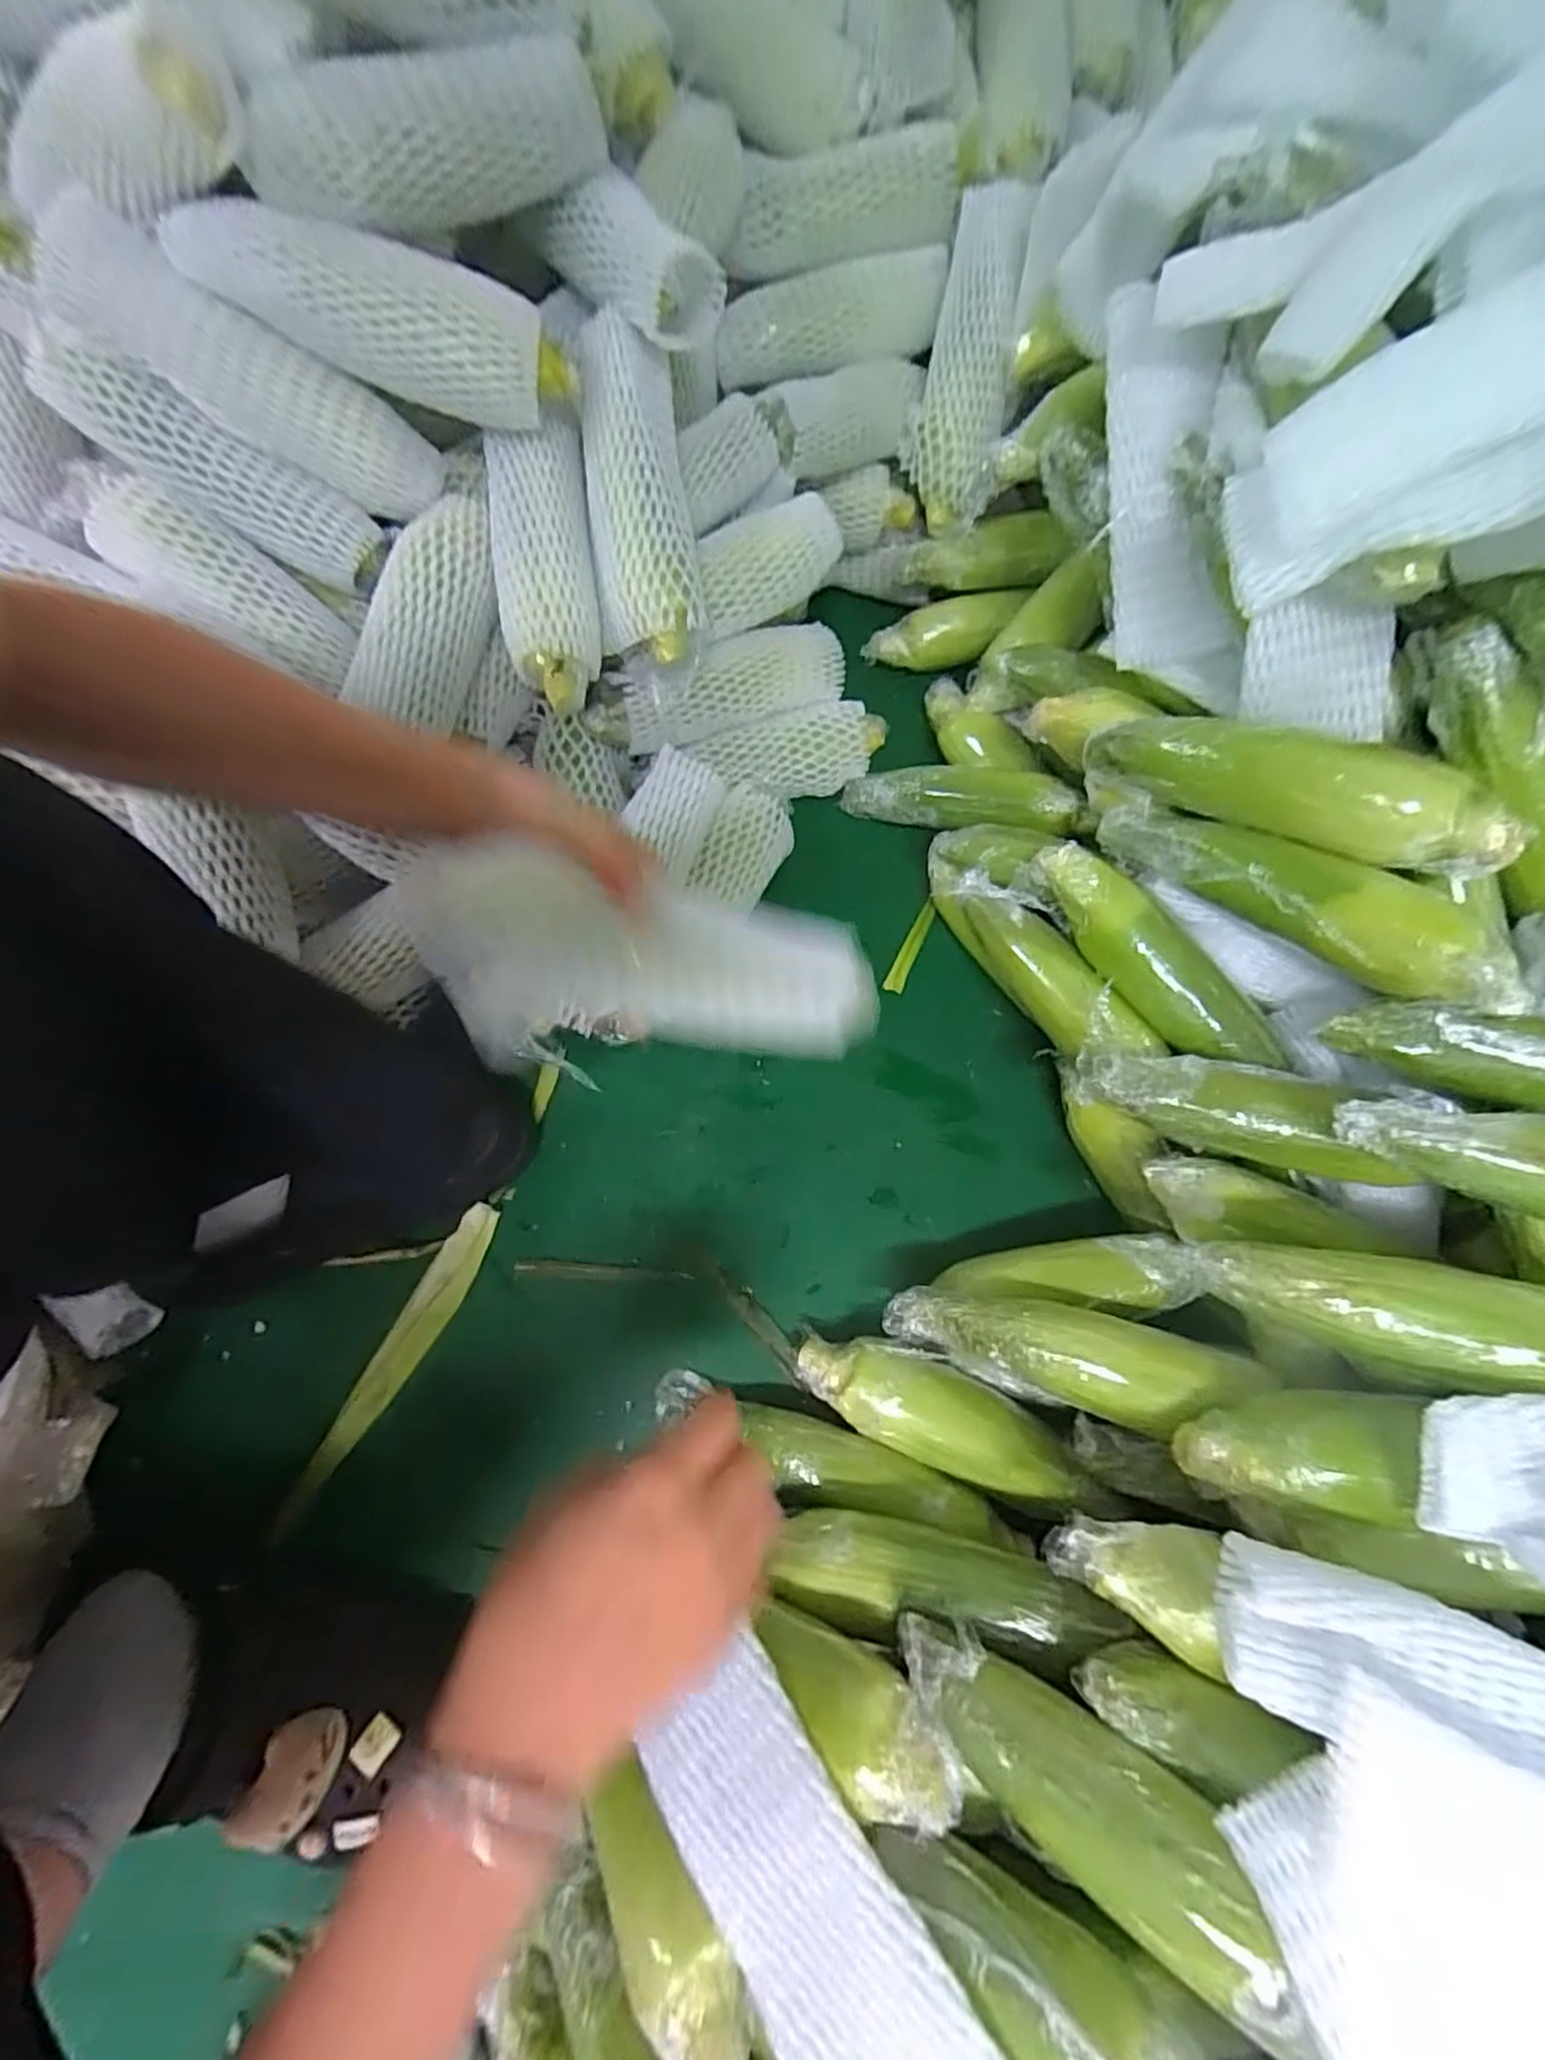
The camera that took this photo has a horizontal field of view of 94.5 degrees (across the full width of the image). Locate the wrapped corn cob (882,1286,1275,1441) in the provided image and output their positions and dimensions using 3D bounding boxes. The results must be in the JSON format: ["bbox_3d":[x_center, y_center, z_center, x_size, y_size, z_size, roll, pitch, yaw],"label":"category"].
[{"bbox_3d":[0.185,0.205,0.448,0.221,0.067,0.060,6,69,17],"label":"wrapped corn cob"}]

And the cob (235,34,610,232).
[{"bbox_3d":[-0.200,-0.518,0.419,0.200,0.055,0.053,-14,72,-7],"label":"cob"}]

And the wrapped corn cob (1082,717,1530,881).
[{"bbox_3d":[0.310,-0.148,0.437,0.234,0.063,0.054,25,70,23],"label":"wrapped corn cob"}]

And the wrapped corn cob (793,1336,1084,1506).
[{"bbox_3d":[0.104,0.253,0.477,0.178,0.054,0.061,21,71,5],"label":"wrapped corn cob"}]

